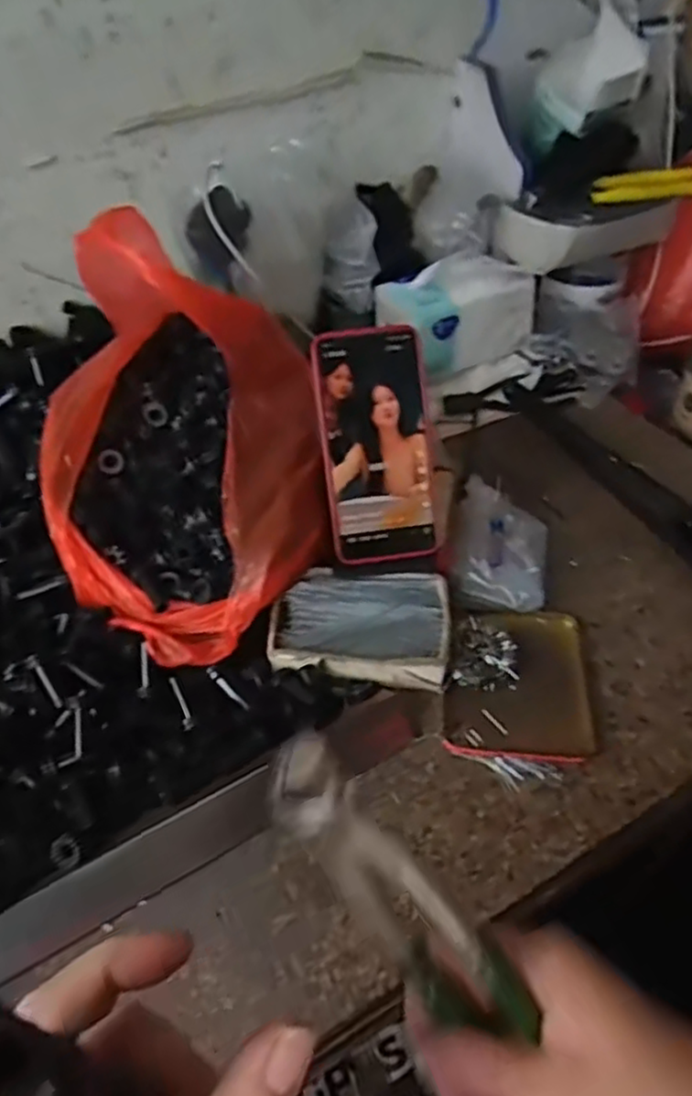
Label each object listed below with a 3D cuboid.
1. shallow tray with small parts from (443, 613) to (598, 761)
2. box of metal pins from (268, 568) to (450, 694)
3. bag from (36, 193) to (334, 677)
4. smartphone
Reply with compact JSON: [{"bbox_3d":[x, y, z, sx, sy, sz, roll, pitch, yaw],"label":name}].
[{"bbox_3d":[0.123,0.090,0.494,0.102,0.022,0.118,2,45,7],"label":"shallow tray with small parts"},{"bbox_3d":[0.011,0.052,0.505,0.124,0.030,0.085,1,45,5],"label":"box of metal pins"},{"bbox_3d":[-0.119,-0.070,0.489,0.200,0.221,0.236,-7,45,-3],"label":"bag"},{"bbox_3d":[0.023,-0.072,0.492,0.077,0.161,0.008,-8,9,-6],"label":"smartphone"}]

